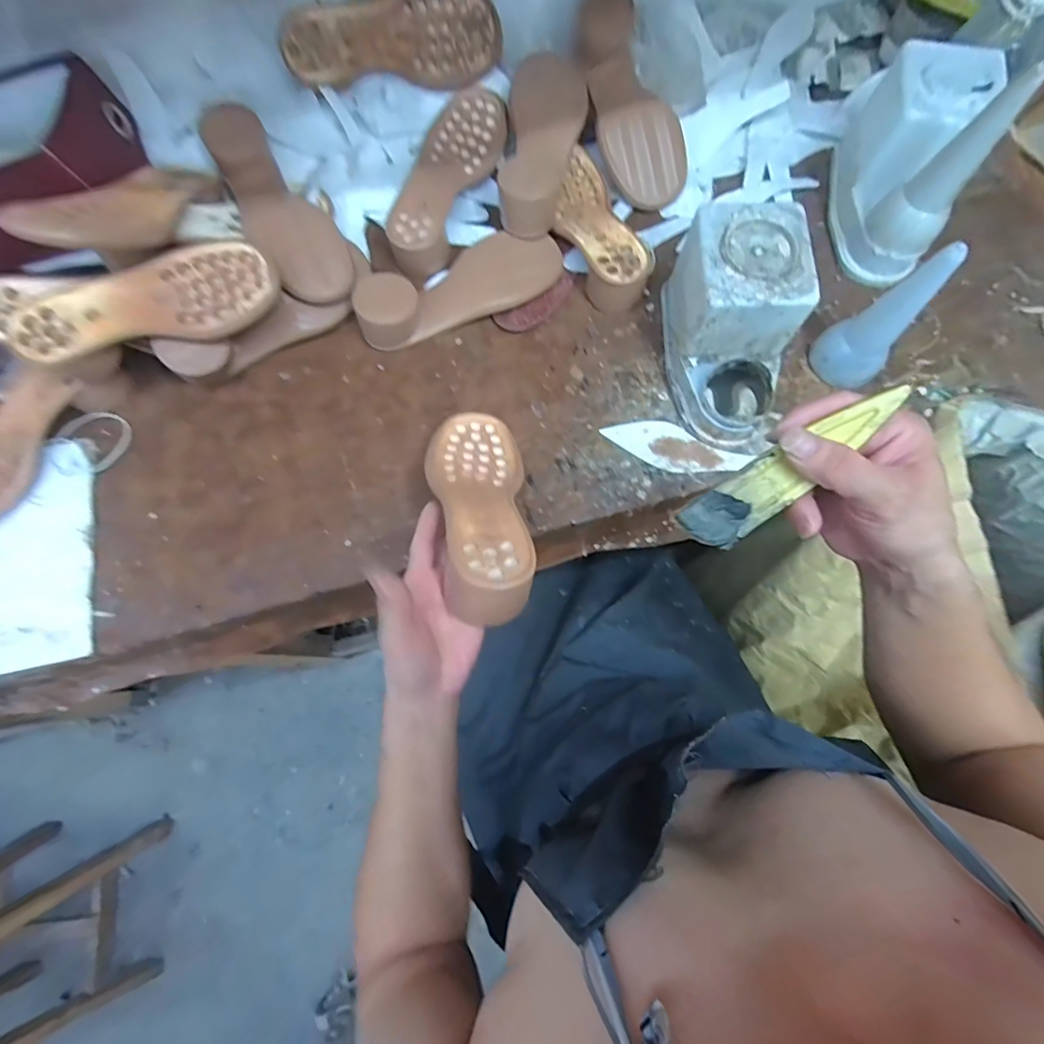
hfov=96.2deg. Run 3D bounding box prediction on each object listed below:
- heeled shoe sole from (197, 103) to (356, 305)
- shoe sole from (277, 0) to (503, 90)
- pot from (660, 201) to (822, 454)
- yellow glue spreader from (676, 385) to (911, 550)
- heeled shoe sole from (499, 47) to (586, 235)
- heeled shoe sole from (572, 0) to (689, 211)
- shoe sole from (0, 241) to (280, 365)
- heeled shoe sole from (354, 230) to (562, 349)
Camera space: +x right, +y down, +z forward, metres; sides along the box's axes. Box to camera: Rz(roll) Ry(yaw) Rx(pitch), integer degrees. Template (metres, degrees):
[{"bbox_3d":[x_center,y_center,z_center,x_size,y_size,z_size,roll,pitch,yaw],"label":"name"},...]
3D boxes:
[{"bbox_3d":[-0.268,-0.342,0.522,0.085,0.082,0.222,-34,77,-8],"label":"heeled shoe sole"},{"bbox_3d":[-0.147,-0.559,0.538,0.242,0.023,0.085,-13,122,-13],"label":"shoe sole"},{"bbox_3d":[0.210,-0.187,0.466,0.108,0.114,0.200,1,76,2],"label":"pot"},{"bbox_3d":[0.151,-0.028,0.263,0.127,0.015,0.032,-36,80,11],"label":"yellow glue spreader"},{"bbox_3d":[0.027,-0.453,0.556,0.090,0.059,0.241,4,76,3],"label":"heeled shoe sole"},{"bbox_3d":[0.126,-0.498,0.558,0.091,0.052,0.236,-21,92,-4],"label":"heeled shoe sole"},{"bbox_3d":[-0.377,-0.218,0.462,0.253,0.027,0.090,-20,96,-11],"label":"shoe sole"},{"bbox_3d":[-0.070,-0.274,0.527,0.245,0.050,0.090,-29,77,-5],"label":"heeled shoe sole"}]

